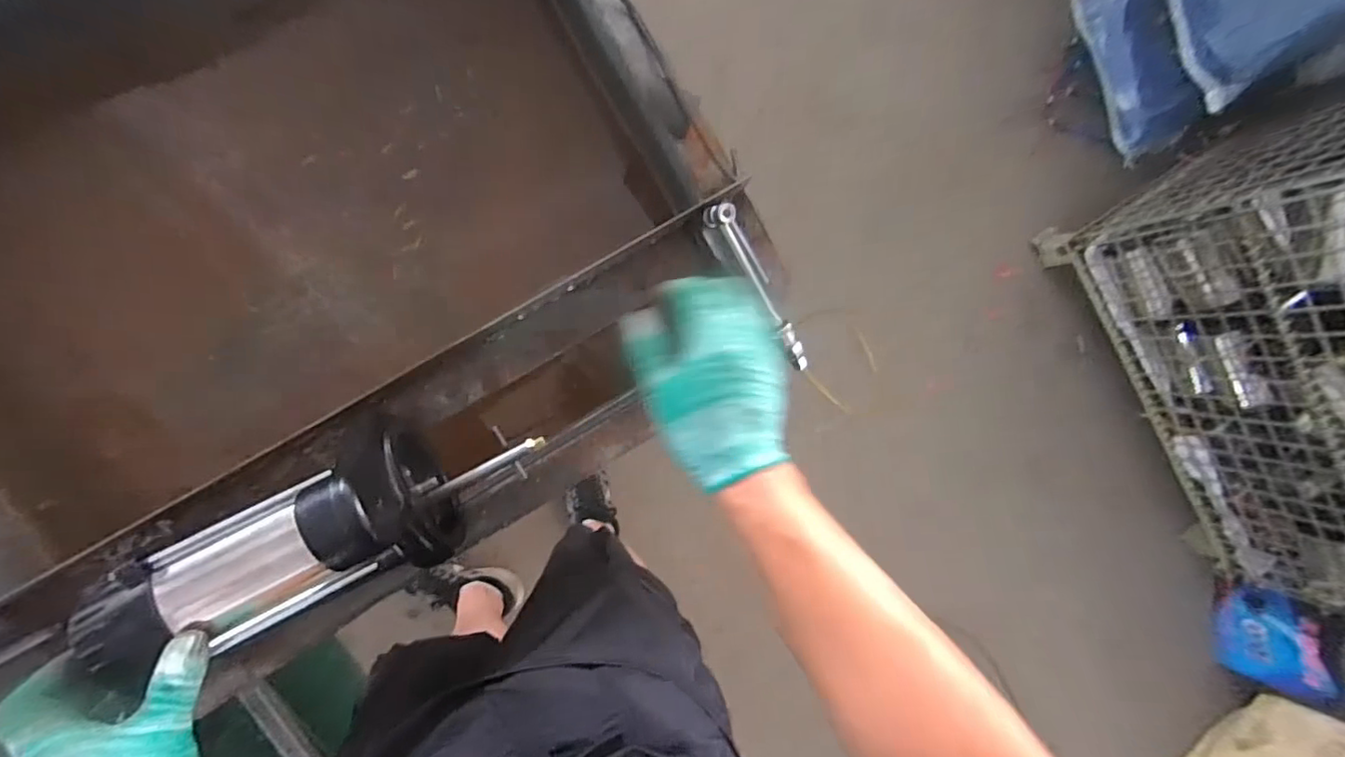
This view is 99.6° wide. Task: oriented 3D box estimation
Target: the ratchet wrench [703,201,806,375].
[{"bbox_3d":[0.082,-0.078,0.514,0.019,0.030,0.174,-37,110,-7],"label":"ratchet wrench"}]

